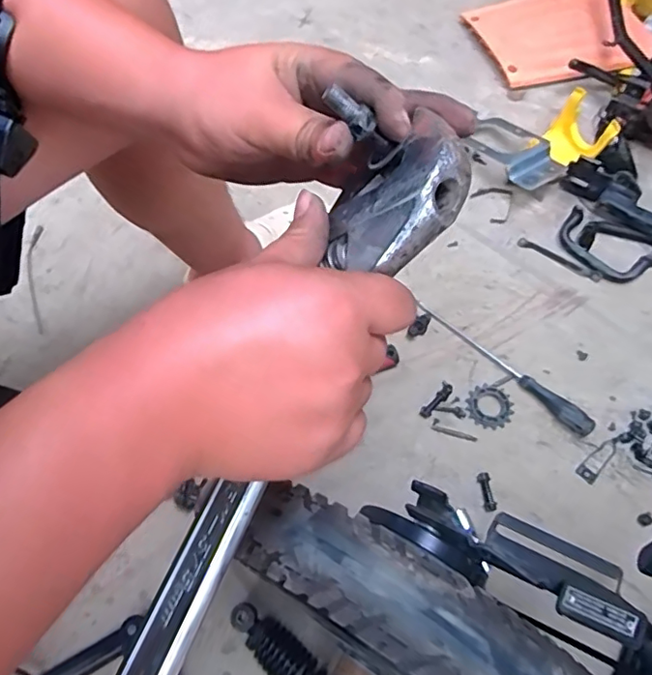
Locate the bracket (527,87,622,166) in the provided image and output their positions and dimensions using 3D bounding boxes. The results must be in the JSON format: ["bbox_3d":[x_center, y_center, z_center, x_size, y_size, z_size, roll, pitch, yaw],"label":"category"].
[{"bbox_3d":[0.432,-0.346,0.967,0.114,0.081,0.111,-41,70,-18],"label":"bracket"}]

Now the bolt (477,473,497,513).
[{"bbox_3d":[0.212,0.204,0.735,0.017,0.019,0.050,-4,63,-1],"label":"bolt"}]

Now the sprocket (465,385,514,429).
[{"bbox_3d":[0.233,0.098,0.791,0.062,0.004,0.063,0,63,1],"label":"sprocket"}]

